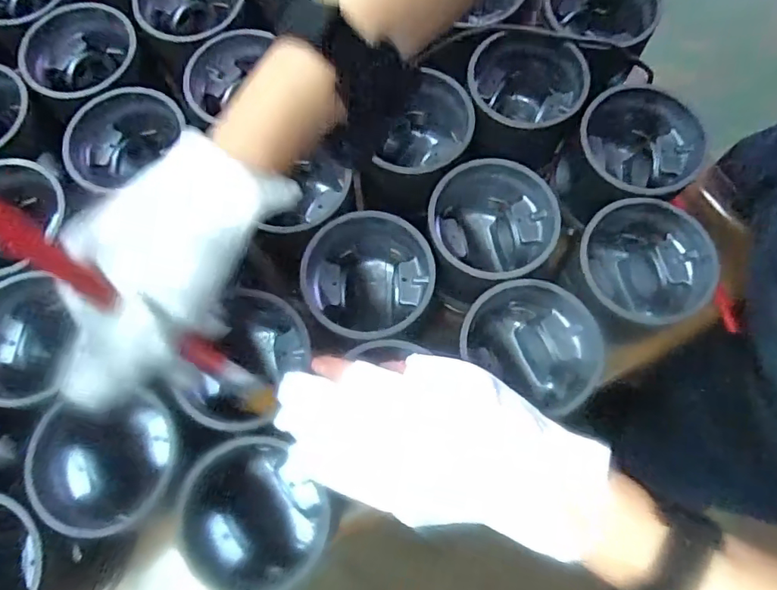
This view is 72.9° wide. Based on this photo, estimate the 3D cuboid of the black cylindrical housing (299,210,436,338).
[{"bbox_3d":[-0.009,-0.005,0.388,0.082,0.080,0.086,-1,74,2],"label":"black cylindrical housing"}]

